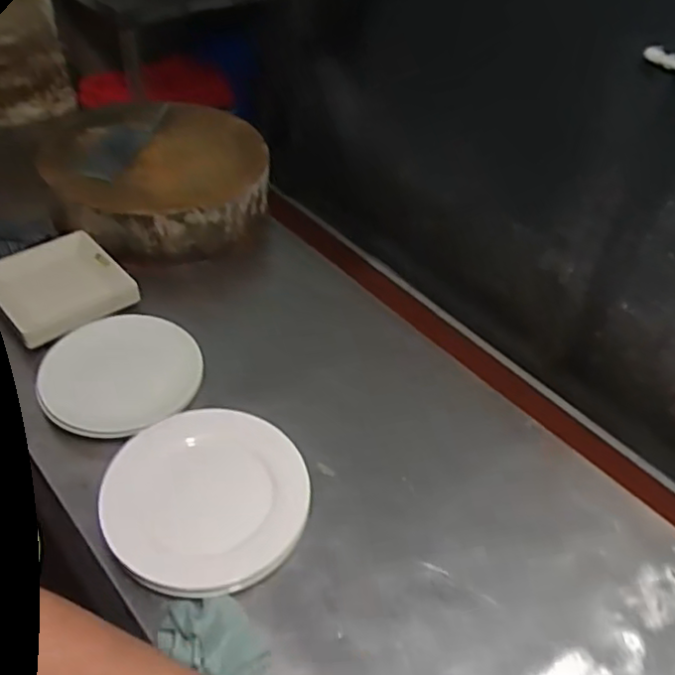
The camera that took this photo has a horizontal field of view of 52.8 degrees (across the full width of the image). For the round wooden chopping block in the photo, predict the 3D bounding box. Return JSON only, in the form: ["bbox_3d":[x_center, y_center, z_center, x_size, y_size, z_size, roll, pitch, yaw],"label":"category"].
[{"bbox_3d":[-0.351,-0.314,1.322,0.397,0.128,0.437,-16,47,-21],"label":"round wooden chopping block"}]

